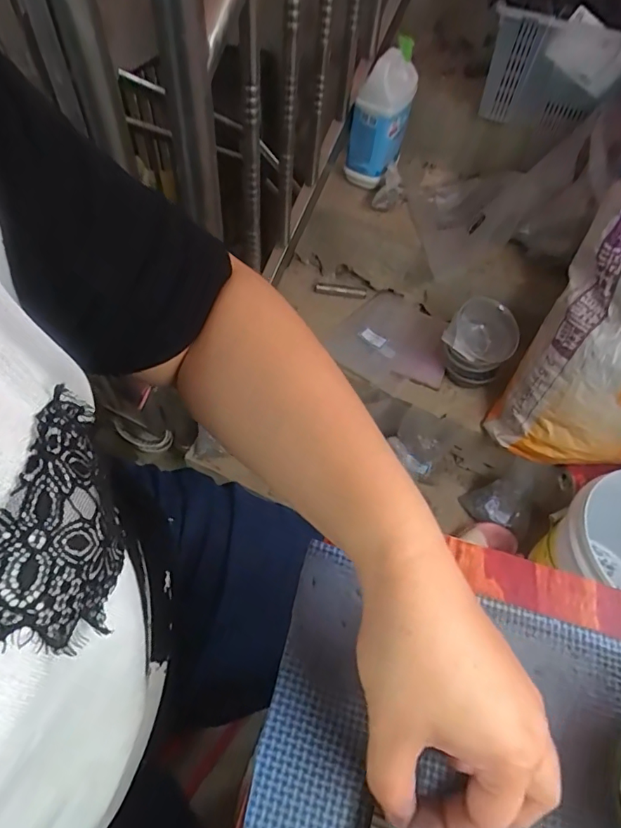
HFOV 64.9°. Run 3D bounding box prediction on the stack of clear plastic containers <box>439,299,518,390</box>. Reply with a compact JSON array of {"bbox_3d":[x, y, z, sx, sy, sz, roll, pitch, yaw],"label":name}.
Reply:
[{"bbox_3d":[0.318,-0.129,0.951,0.130,0.138,0.117,36,62,17],"label":"stack of clear plastic containers"}]

